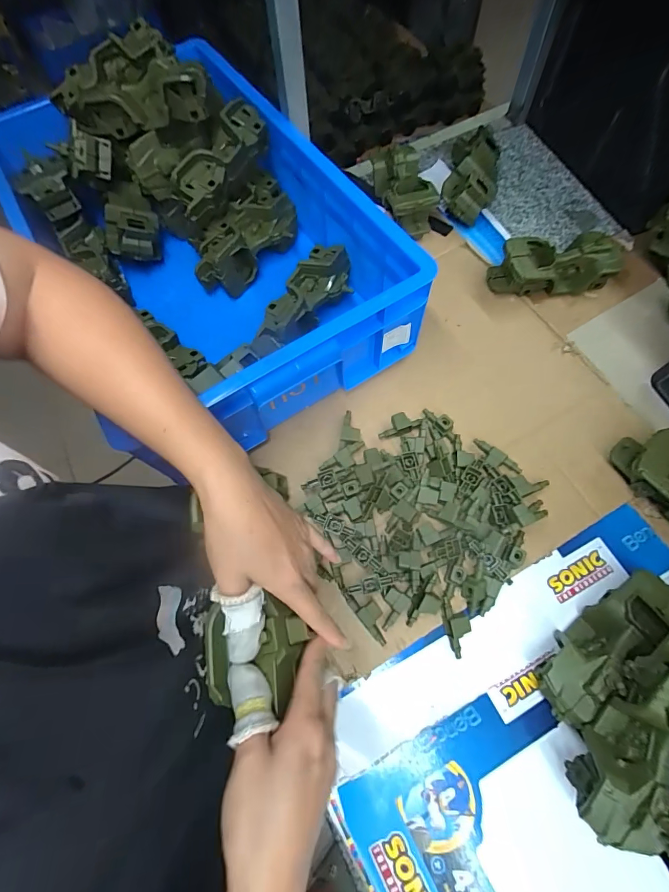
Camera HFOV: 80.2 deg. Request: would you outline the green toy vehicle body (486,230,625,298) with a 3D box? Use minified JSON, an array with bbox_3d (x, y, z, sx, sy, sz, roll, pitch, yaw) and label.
[{"bbox_3d":[0.328,-0.268,0.598,0.182,0.073,0.074,-5,69,0],"label":"green toy vehicle body"}]

